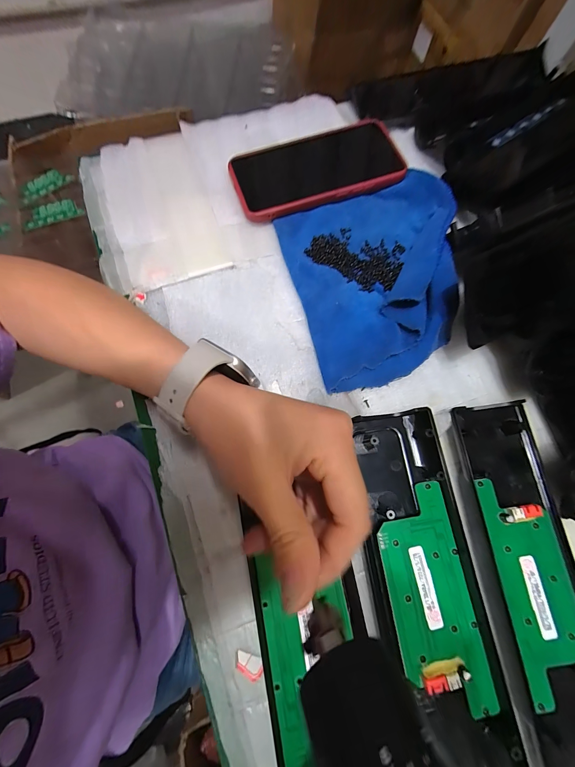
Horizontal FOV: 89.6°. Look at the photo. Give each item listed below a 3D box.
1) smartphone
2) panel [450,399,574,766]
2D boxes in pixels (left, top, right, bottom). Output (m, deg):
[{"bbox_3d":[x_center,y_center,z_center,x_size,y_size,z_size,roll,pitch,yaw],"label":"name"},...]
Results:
[{"bbox_3d":[0.031,-0.210,0.283,0.163,0.015,0.077,-17,77,-5],"label":"smartphone"},{"bbox_3d":[0.173,0.139,0.201,0.065,0.016,0.248,-6,76,-3],"label":"panel"}]

